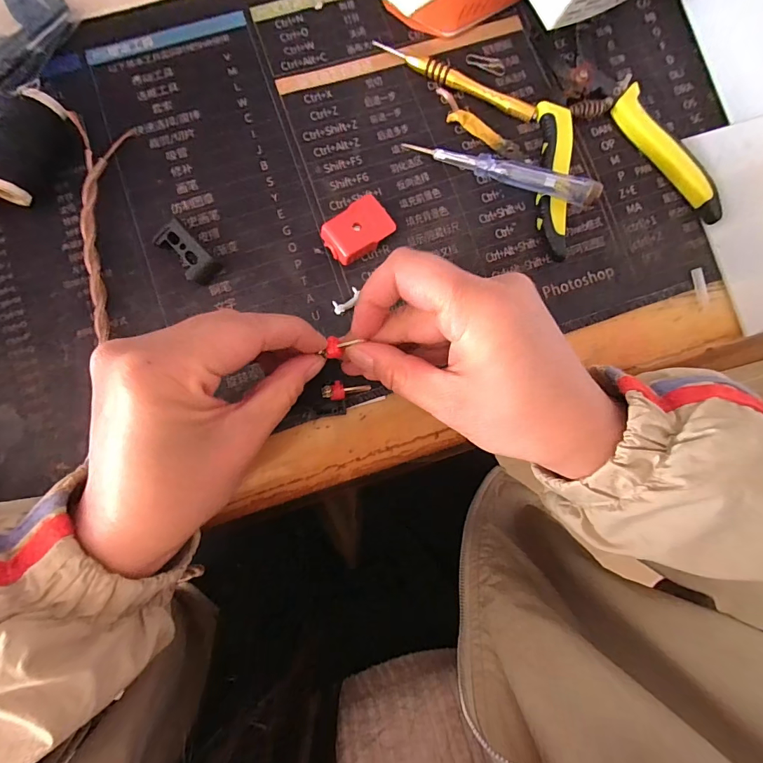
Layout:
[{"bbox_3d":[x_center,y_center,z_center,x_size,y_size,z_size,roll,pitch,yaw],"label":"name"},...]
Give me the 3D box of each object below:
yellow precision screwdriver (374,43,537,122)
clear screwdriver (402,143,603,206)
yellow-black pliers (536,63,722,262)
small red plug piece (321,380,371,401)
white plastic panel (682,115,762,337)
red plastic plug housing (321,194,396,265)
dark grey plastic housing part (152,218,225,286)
[{"bbox_3d":[0.048,-0.199,0.264,0.115,0.011,0.012,26,85,-2],"label":"yellow precision screwdriver"},{"bbox_3d":[0.073,-0.131,0.249,0.119,0.010,0.011,22,85,12],"label":"clear screwdriver"},{"bbox_3d":[0.142,-0.146,0.259,0.111,0.016,0.118,-17,88,-5],"label":"yellow-black pliers"},{"bbox_3d":[-0.021,0.005,0.234,0.029,0.004,0.011,-4,87,-24],"label":"small red plug piece"},{"bbox_3d":[0.234,-0.100,0.248,0.008,0.048,0.129,-14,88,-32],"label":"white plastic panel"},{"bbox_3d":[-0.014,-0.092,0.248,0.043,0.014,0.029,-42,90,-5],"label":"red plastic plug housing"},{"bbox_3d":[-0.116,-0.077,0.243,0.019,0.013,0.038,-45,90,-5],"label":"dark grey plastic housing part"}]

